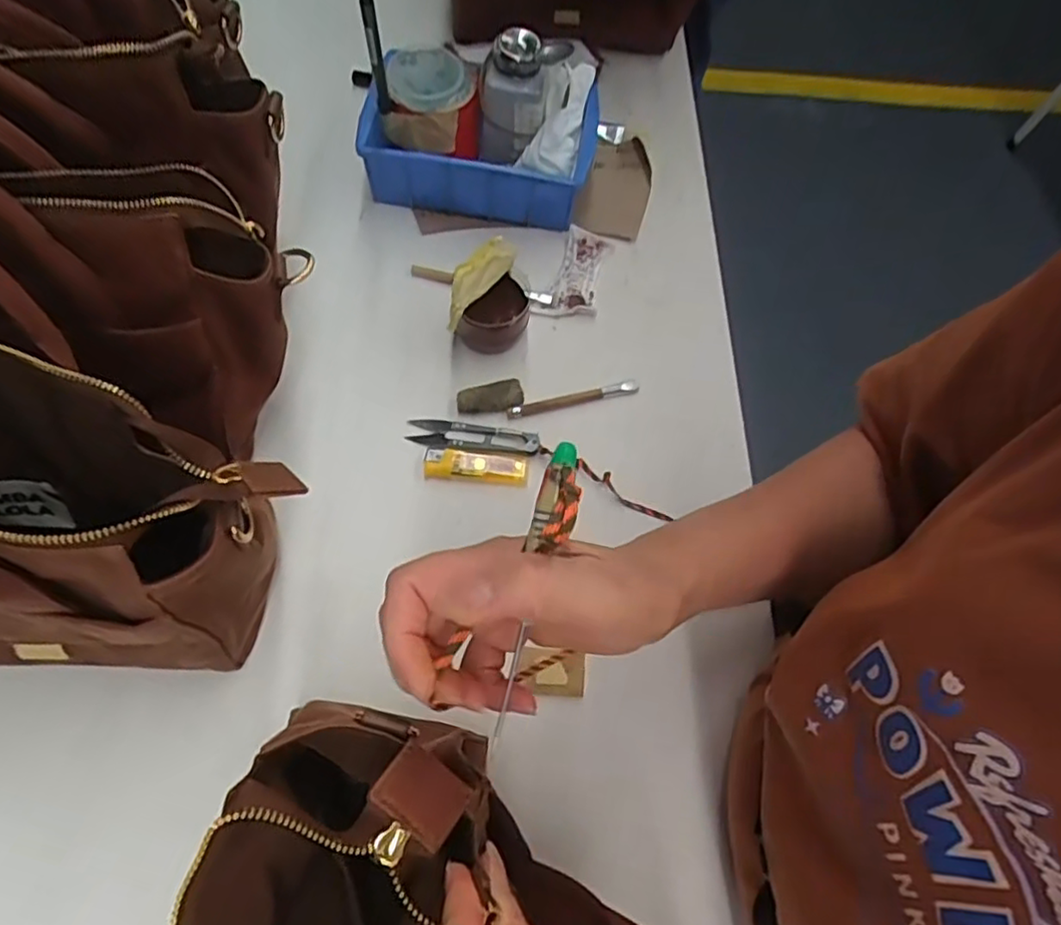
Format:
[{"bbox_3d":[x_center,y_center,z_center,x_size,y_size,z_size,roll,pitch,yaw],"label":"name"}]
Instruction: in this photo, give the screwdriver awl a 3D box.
[{"bbox_3d":[0.002,0.044,0.225,0.015,0.015,0.109,14,75,3],"label":"screwdriver awl"}]

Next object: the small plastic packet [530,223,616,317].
[{"bbox_3d":[0.042,-0.165,0.575,0.050,0.014,0.099,22,67,4],"label":"small plastic packet"}]

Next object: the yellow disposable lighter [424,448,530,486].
[{"bbox_3d":[-0.041,0.003,0.497,0.078,0.009,0.025,5,67,-3],"label":"yellow disposable lighter"}]

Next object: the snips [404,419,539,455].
[{"bbox_3d":[-0.045,-0.020,0.506,0.102,0.004,0.024,8,66,-2],"label":"snips"}]

